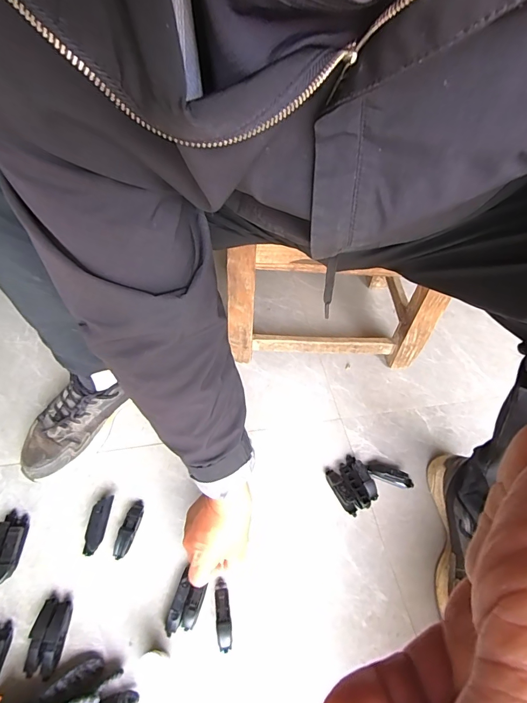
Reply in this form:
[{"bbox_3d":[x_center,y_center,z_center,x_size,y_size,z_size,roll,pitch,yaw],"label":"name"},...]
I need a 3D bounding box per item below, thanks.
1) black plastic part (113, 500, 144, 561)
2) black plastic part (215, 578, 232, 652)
[{"bbox_3d":[-0.206,0.269,0.568,0.027,0.017,0.082,9,50,2],"label":"black plastic part"},{"bbox_3d":[-0.055,0.355,0.506,0.019,0.014,0.081,-5,51,-9],"label":"black plastic part"}]

